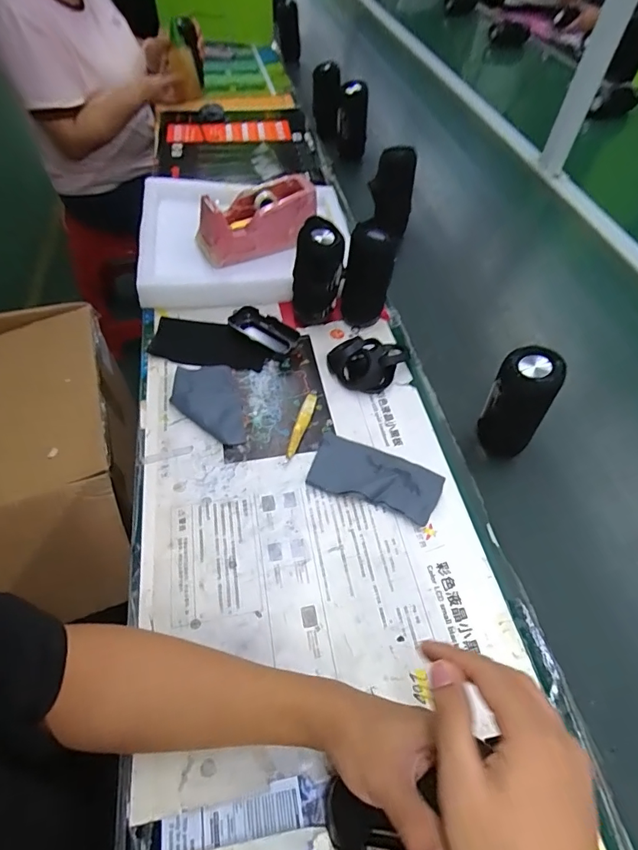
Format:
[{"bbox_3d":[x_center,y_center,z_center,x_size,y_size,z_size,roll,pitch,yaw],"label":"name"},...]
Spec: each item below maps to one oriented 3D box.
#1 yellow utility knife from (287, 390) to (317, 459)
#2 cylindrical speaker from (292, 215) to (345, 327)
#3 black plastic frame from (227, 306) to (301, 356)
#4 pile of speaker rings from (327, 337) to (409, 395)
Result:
[{"bbox_3d":[-0.023,-0.002,0.584,0.016,0.009,0.105,16,54,8],"label":"yellow utility knife"},{"bbox_3d":[-0.002,-0.211,0.648,0.069,0.149,0.054,2,53,-2],"label":"cylindrical speaker"},{"bbox_3d":[-0.083,-0.141,0.669,0.111,0.022,0.045,31,57,18],"label":"black plastic frame"},{"bbox_3d":[0.066,-0.097,0.631,0.096,0.044,0.089,2,53,-3],"label":"pile of speaker rings"}]

